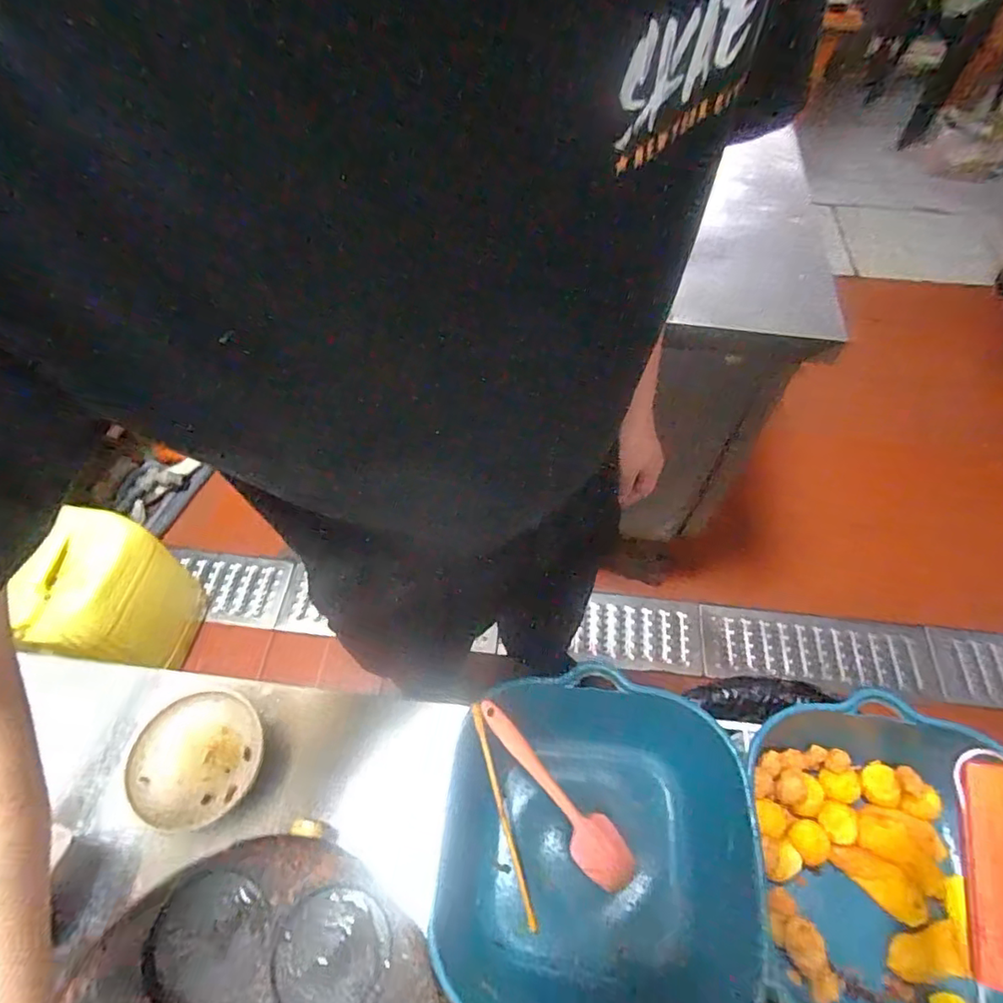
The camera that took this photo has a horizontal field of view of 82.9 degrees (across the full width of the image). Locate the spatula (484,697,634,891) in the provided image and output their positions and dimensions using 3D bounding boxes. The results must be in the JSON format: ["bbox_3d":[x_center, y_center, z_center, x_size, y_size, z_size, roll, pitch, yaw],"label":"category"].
[{"bbox_3d":[0.046,0.260,0.505,0.043,0.013,0.198,-39,89,-22],"label":"spatula"}]

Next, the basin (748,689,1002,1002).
[{"bbox_3d":[0.335,0.316,0.480,0.210,0.128,0.266,11,58,7],"label":"basin"}]

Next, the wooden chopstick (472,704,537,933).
[{"bbox_3d":[0.002,0.273,0.496,0.008,0.014,0.192,-14,85,-10],"label":"wooden chopstick"}]

